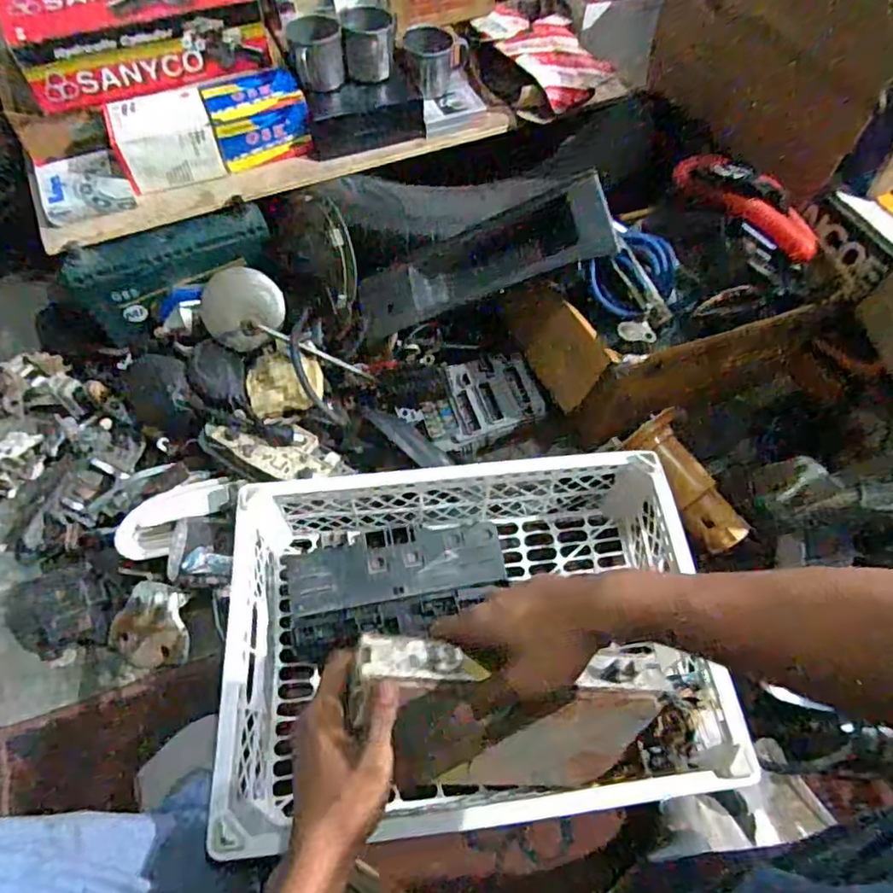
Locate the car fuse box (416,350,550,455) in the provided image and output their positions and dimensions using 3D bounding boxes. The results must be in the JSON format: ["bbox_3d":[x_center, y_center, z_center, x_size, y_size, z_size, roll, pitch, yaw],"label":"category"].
[{"bbox_3d":[0.041,-0.061,0.775,0.148,0.032,0.098,-17,64,-11],"label":"car fuse box"}]

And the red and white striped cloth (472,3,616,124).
[{"bbox_3d":[0.117,-0.519,0.819,0.129,0.060,0.179,-33,67,-18],"label":"red and white striped cloth"}]

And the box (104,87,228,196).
[{"bbox_3d":[-0.328,-0.363,0.715,0.108,0.063,0.088,-17,64,-11],"label":"box"}]

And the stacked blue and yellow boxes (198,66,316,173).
[{"bbox_3d":[-0.225,-0.393,0.732,0.112,0.065,0.070,-20,64,-13],"label":"stacked blue and yellow boxes"}]

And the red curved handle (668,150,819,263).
[{"bbox_3d":[0.340,-0.276,0.688,0.044,0.054,0.180,-36,68,-19],"label":"red curved handle"}]

